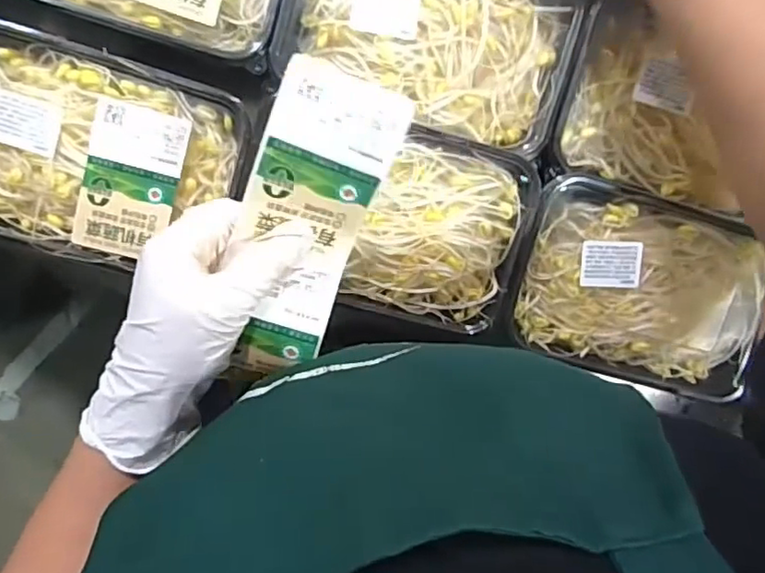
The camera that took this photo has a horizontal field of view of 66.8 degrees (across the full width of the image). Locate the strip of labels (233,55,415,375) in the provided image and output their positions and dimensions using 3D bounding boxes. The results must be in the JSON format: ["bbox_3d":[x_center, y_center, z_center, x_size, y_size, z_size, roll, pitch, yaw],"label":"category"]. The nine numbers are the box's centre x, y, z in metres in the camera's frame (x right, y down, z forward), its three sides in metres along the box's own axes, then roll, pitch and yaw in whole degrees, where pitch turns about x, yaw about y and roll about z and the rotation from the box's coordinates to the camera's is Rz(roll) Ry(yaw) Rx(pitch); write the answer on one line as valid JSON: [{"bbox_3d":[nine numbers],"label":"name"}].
[{"bbox_3d":[-0.037,-0.024,0.287,0.063,0.019,0.156,13,113,-7],"label":"strip of labels"}]

